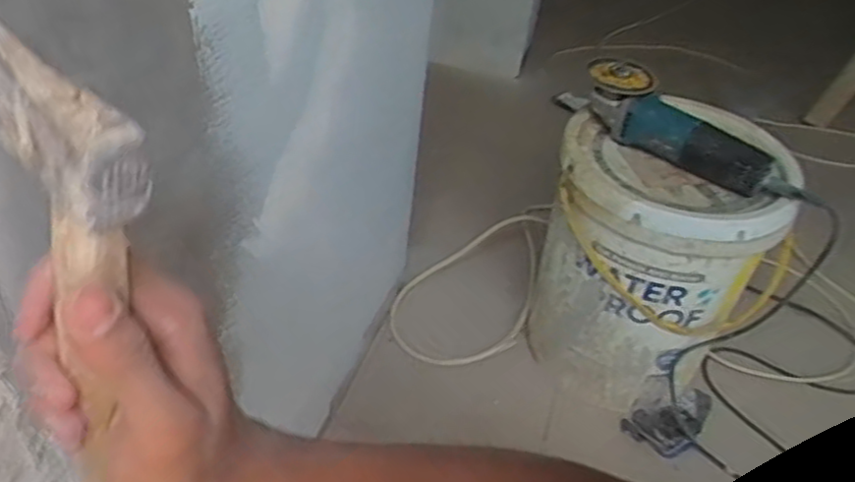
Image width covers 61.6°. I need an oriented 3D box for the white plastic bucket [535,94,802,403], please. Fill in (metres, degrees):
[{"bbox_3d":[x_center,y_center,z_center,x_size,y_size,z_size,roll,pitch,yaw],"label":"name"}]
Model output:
[{"bbox_3d":[0.309,0.018,1.032,0.271,0.371,0.270,5,38,-4],"label":"white plastic bucket"}]

